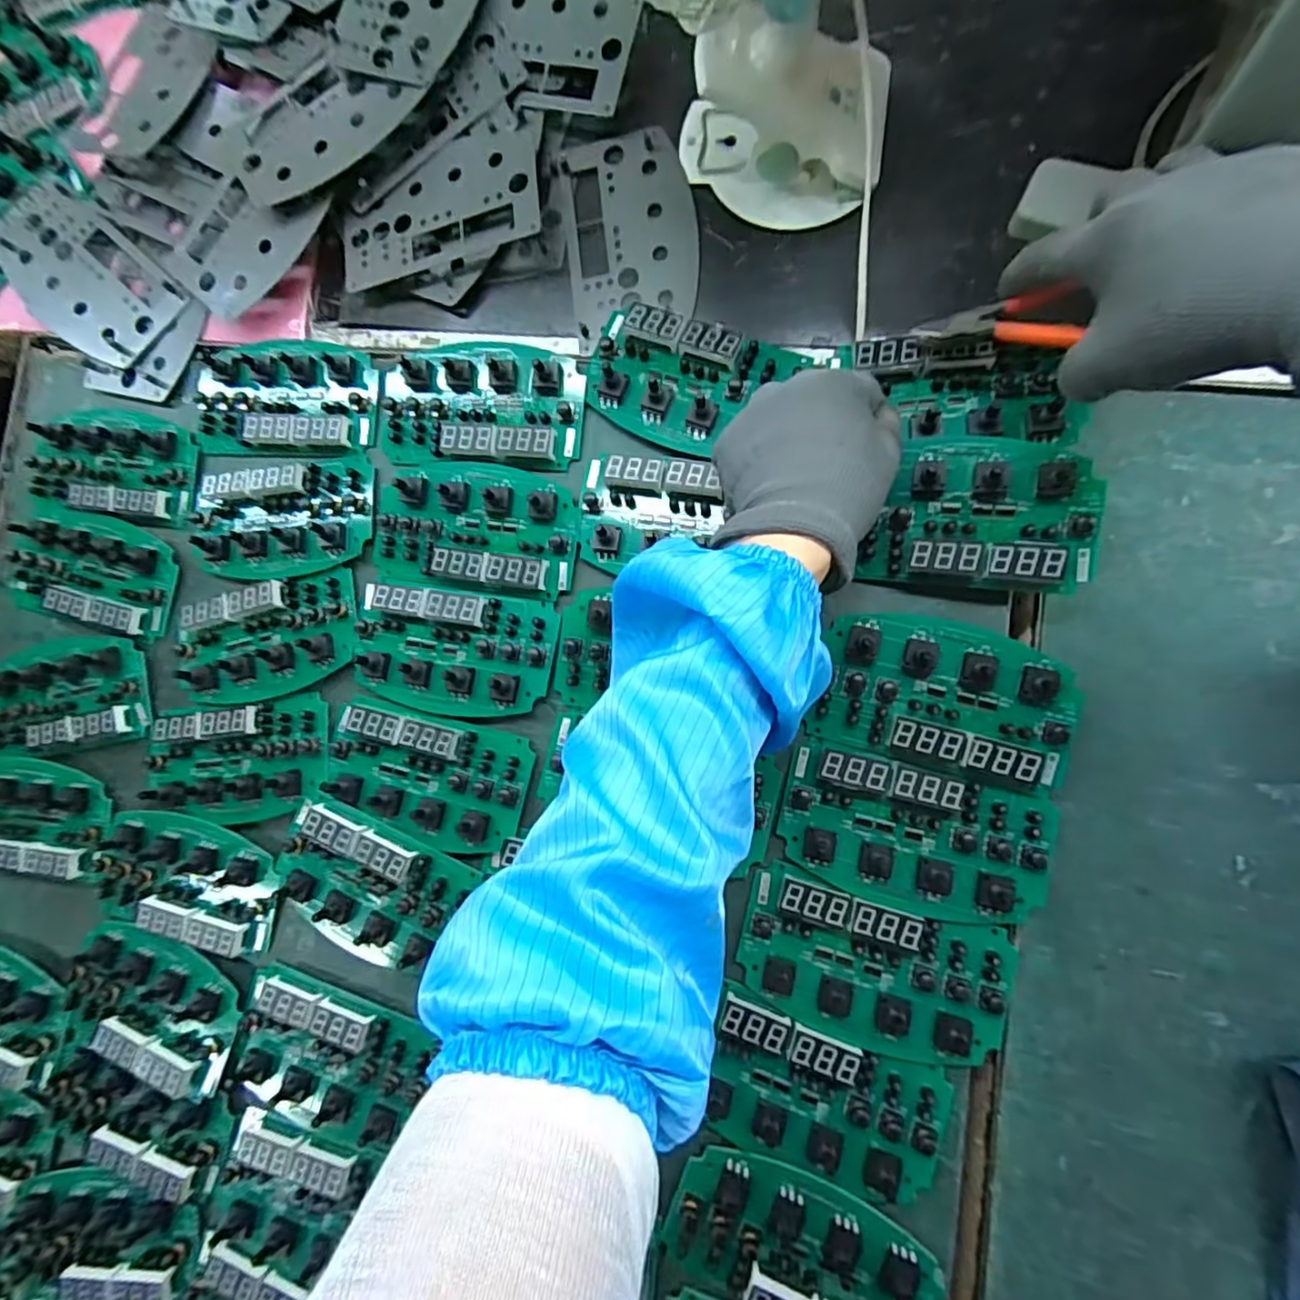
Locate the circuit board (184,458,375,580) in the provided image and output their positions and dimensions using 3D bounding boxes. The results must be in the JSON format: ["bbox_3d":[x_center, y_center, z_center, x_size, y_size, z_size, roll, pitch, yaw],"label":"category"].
[{"bbox_3d":[-0.274,-0.098,0.440,0.147,0.017,0.086,5,85,9],"label":"circuit board"}]

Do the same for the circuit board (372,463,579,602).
[{"bbox_3d":[-0.122,-0.085,0.411,0.147,0.020,0.089,6,86,9],"label":"circuit board"}]

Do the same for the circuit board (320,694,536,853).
[{"bbox_3d":[-0.151,0.083,0.399,0.142,0.016,0.080,11,86,9],"label":"circuit board"}]

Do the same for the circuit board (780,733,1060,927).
[{"bbox_3d":[0.151,0.108,0.354,0.145,0.026,0.078,13,87,9],"label":"circuit board"}]

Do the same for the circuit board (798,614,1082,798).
[{"bbox_3d":[0.173,0.027,0.357,0.137,0.028,0.084,12,87,9],"label":"circuit board"}]

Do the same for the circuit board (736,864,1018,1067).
[{"bbox_3d":[0.126,0.183,0.352,0.142,0.028,0.080,13,87,9],"label":"circuit board"}]

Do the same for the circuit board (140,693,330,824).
[{"bbox_3d":[-0.299,0.080,0.430,0.152,0.017,0.082,-7,84,8],"label":"circuit board"}]

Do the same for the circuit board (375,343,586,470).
[{"bbox_3d":[-0.122,-0.171,0.417,0.151,0.023,0.083,5,85,9],"label":"circuit board"}]

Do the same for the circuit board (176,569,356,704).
[{"bbox_3d":[-0.276,-0.008,0.433,0.137,0.017,0.078,-11,83,7],"label":"circuit board"}]

